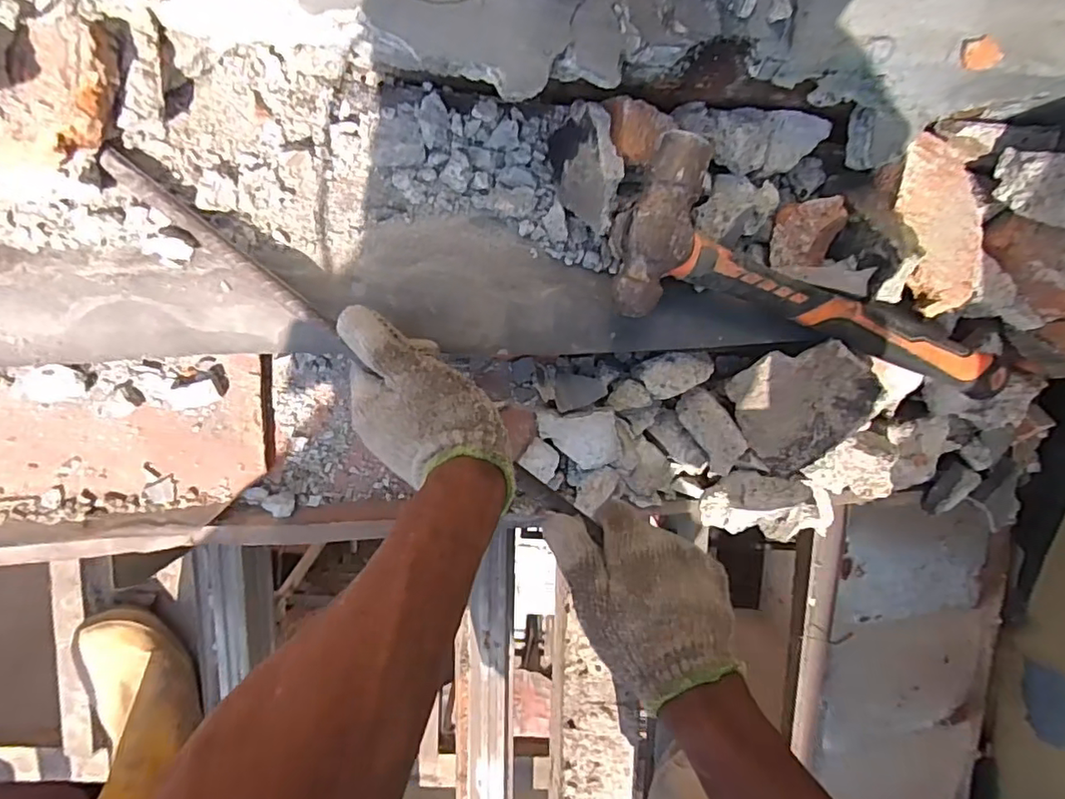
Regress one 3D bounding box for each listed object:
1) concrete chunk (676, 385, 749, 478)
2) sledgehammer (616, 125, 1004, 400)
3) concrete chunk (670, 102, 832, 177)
[{"bbox_3d":[0.159,0.030,0.506,0.035,0.030,0.081,-32,98,4],"label":"concrete chunk"},{"bbox_3d":[0.213,-0.088,0.452,0.362,0.050,0.125,15,99,-23],"label":"sledgehammer"},{"bbox_3d":[0.165,-0.190,0.430,0.118,0.033,0.046,0,100,-15],"label":"concrete chunk"}]

